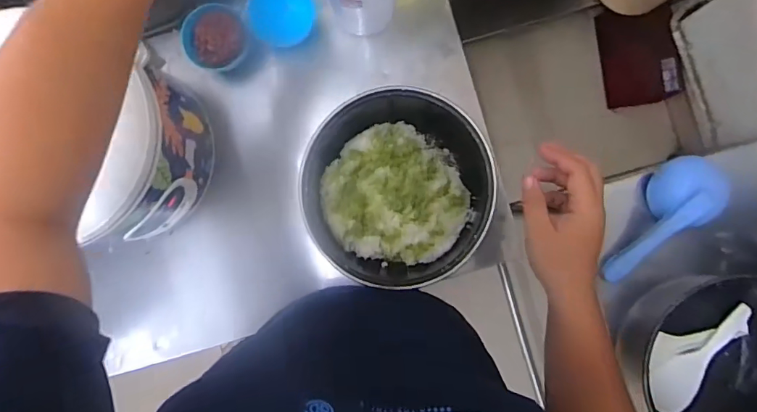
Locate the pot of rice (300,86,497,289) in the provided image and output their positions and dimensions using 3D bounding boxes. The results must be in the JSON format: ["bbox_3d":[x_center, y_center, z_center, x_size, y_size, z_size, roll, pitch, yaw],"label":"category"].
[{"bbox_3d":[0.028,-0.025,0.645,0.222,0.152,0.221,0,89,1],"label":"pot of rice"}]

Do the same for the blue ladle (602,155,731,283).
[{"bbox_3d":[0.392,0.028,0.666,0.077,0.067,0.198,34,106,1],"label":"blue ladle"}]

